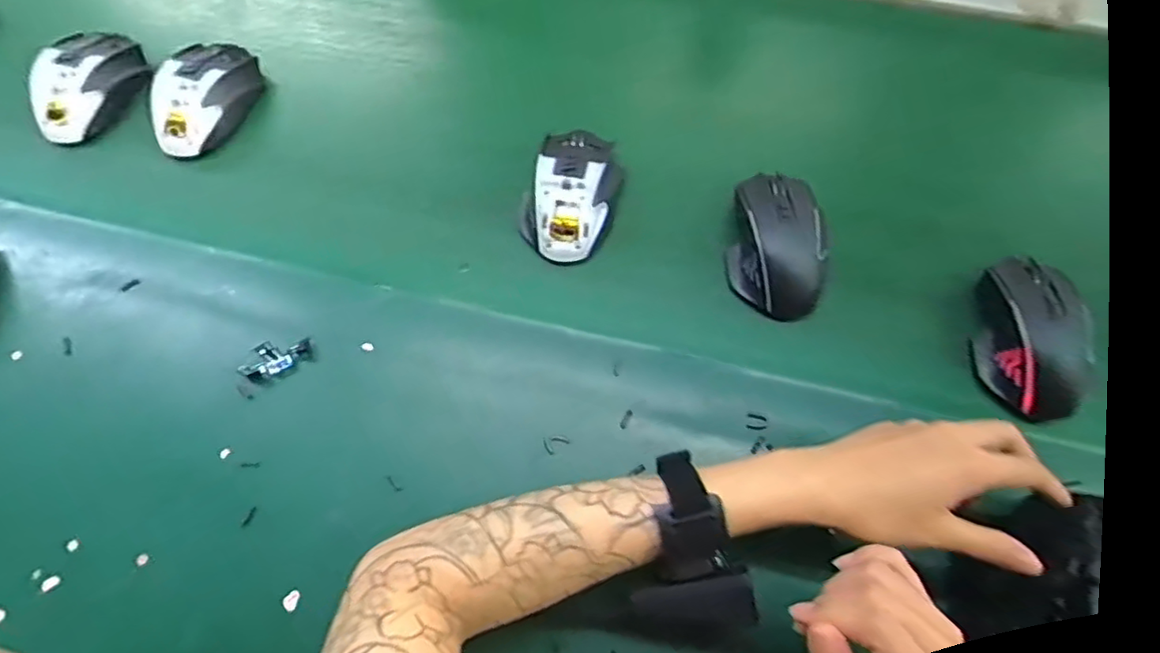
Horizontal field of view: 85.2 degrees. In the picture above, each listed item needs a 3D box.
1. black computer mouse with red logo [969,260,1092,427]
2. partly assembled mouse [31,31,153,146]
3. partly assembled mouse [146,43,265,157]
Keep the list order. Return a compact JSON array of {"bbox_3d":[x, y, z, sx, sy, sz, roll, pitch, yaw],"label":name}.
[{"bbox_3d":[0.318,0.007,0.448,0.064,0.046,0.115,3,67,3],"label":"black computer mouse with red logo"},{"bbox_3d":[-0.439,-0.219,0.565,0.073,0.036,0.113,4,67,3],"label":"partly assembled mouse"},{"bbox_3d":[-0.334,-0.204,0.562,0.074,0.046,0.112,6,67,4],"label":"partly assembled mouse"}]

